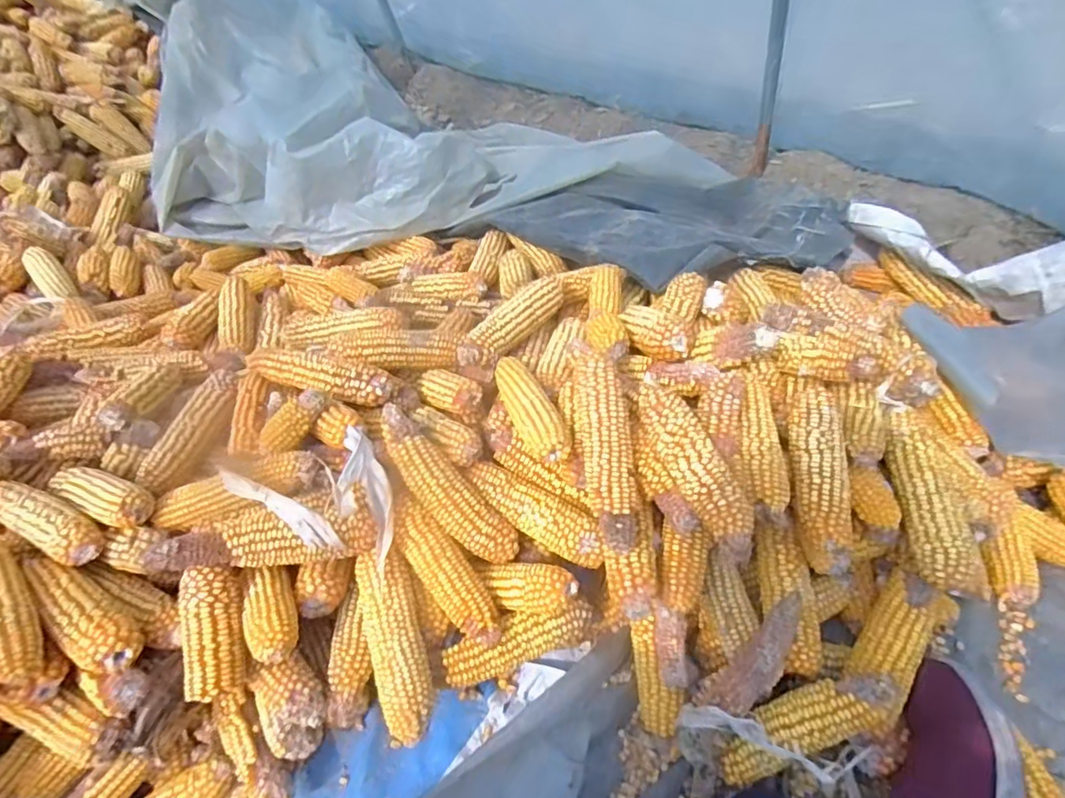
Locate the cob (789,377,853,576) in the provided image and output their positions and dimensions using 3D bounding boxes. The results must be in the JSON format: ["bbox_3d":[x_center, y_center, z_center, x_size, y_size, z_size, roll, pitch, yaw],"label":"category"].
[{"bbox_3d":[0.288,0.077,0.571,0.057,0.064,0.186,1,75,6],"label":"cob"}]

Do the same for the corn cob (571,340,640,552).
[{"bbox_3d":[0.073,0.043,0.553,0.054,0.044,0.199,-6,66,0],"label":"corn cob"}]

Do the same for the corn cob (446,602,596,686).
[{"bbox_3d":[-0.012,0.241,0.571,0.155,0.043,0.040,-22,51,-13],"label":"corn cob"}]

